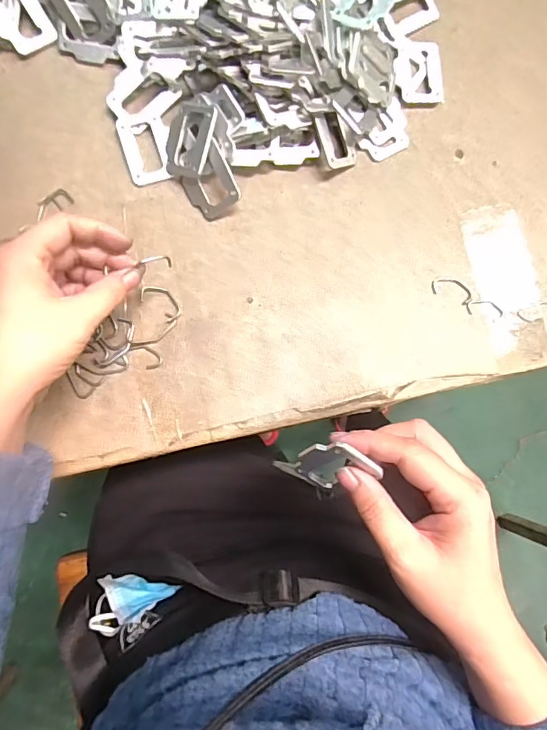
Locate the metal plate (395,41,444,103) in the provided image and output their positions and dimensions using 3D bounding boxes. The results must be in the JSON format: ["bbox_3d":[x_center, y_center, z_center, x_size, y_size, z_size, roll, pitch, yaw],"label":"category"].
[{"bbox_3d":[0.118,-0.240,0.389,0.039,0.005,0.053,-3,83,-4],"label":"metal plate"}]

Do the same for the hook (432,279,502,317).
[{"bbox_3d":[0.153,-0.052,0.373,0.060,0.004,0.018,30,82,0],"label":"hook"}]

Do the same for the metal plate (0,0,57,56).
[{"bbox_3d":[-0.196,-0.266,0.361,0.037,0.004,0.053,-36,111,-8],"label":"metal plate"}]

